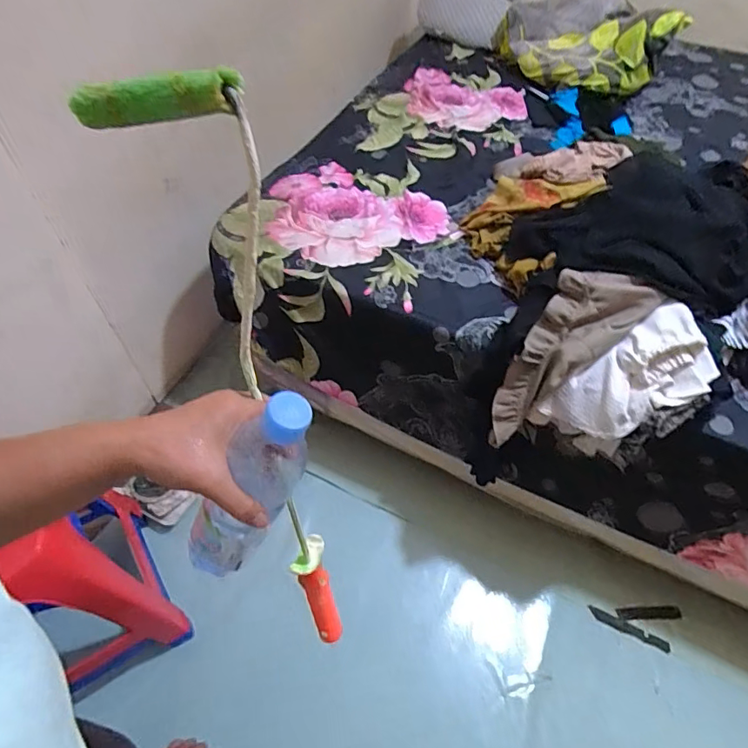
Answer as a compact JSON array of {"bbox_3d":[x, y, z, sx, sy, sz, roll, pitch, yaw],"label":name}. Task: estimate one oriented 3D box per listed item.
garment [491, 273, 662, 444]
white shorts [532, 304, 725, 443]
[{"bbox_3d":[0.301,-0.031,0.879,0.134,0.080,0.365,47,110,28],"label":"garment"},{"bbox_3d":[0.406,0.019,0.838,0.282,0.067,0.136,-36,54,18],"label":"white shorts"}]

